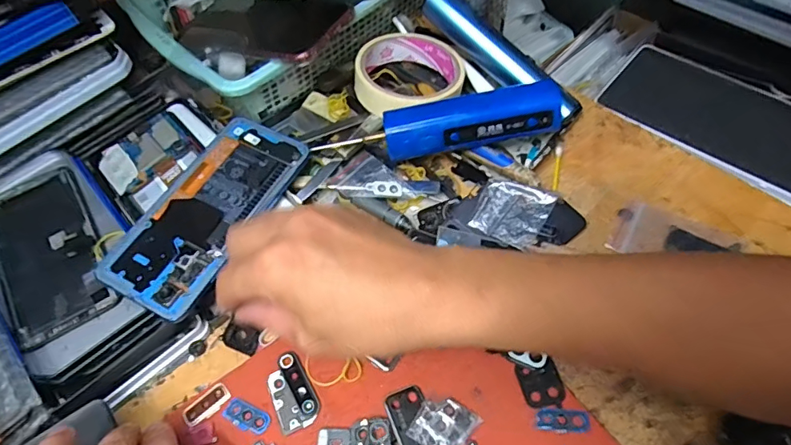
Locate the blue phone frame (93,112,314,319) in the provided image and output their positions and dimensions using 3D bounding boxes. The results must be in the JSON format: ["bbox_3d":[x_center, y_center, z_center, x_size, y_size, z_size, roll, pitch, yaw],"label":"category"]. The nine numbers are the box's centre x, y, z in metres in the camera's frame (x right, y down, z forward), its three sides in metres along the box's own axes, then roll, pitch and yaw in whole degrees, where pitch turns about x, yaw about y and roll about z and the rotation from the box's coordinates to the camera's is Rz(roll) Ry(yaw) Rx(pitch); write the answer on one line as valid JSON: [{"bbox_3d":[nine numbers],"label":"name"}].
[{"bbox_3d":[-0.129,-0.010,0.343,0.069,0.015,0.153,26,65,18],"label":"blue phone frame"}]

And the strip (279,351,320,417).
[{"bbox_3d":[-0.062,0.103,0.312,0.014,0.004,0.041,-28,62,-11],"label":"strip"}]

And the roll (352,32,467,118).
[{"bbox_3d":[0.011,-0.122,0.409,0.092,0.037,0.086,-2,60,4],"label":"roll"}]

